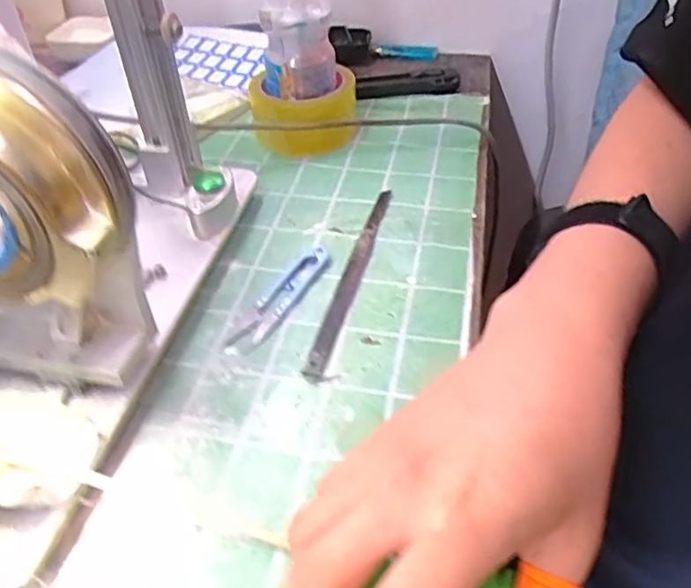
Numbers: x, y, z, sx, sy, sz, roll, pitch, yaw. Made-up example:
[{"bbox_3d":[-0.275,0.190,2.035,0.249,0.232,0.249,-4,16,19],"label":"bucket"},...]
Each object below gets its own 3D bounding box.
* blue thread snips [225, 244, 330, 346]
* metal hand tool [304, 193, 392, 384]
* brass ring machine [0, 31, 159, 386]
[{"bbox_3d":[-0.043,0.000,0.418,0.024,0.009,0.100,21,49,23],"label":"blue thread snips"},{"bbox_3d":[0.006,-0.017,0.434,0.014,0.008,0.197,10,45,13],"label":"metal hand tool"},{"bbox_3d":[-0.169,-0.027,0.282,0.142,0.172,0.074,10,44,14],"label":"brass ring machine"}]

